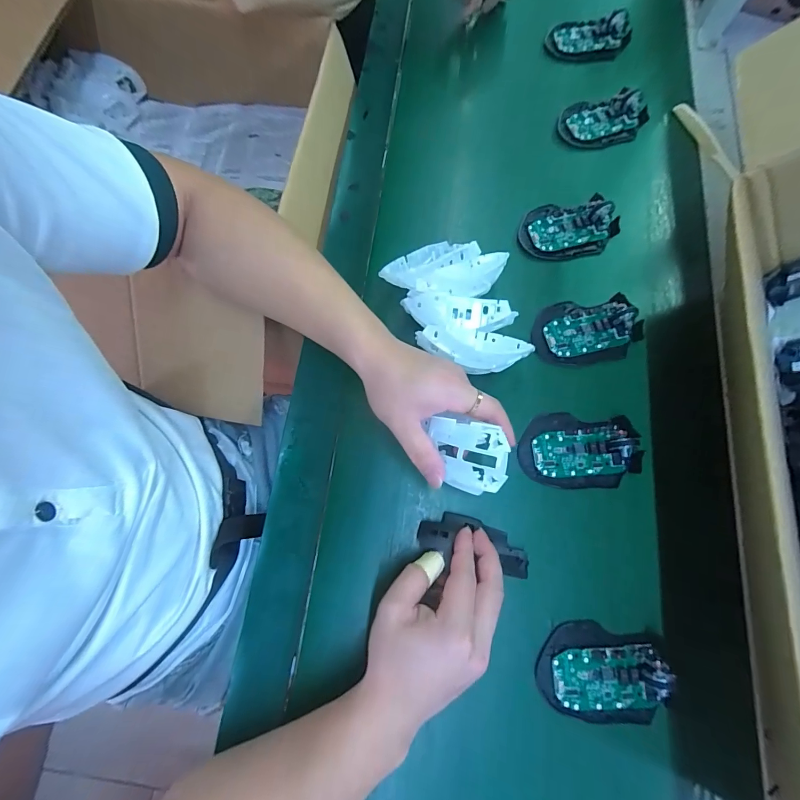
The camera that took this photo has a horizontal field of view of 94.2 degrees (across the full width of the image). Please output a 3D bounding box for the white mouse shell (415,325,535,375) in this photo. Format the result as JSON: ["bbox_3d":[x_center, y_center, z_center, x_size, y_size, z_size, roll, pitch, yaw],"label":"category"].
[{"bbox_3d":[0.070,-0.043,0.368,0.108,0.061,0.031,11,75,3],"label":"white mouse shell"}]

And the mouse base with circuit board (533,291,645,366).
[{"bbox_3d":[0.205,-0.077,0.402,0.113,0.026,0.071,-2,75,-1],"label":"mouse base with circuit board"}]

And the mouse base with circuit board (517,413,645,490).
[{"bbox_3d":[0.179,0.048,0.367,0.113,0.029,0.074,-2,75,0],"label":"mouse base with circuit board"}]

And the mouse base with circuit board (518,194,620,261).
[{"bbox_3d":[0.202,-0.205,0.437,0.112,0.031,0.067,-5,75,-1],"label":"mouse base with circuit board"}]

